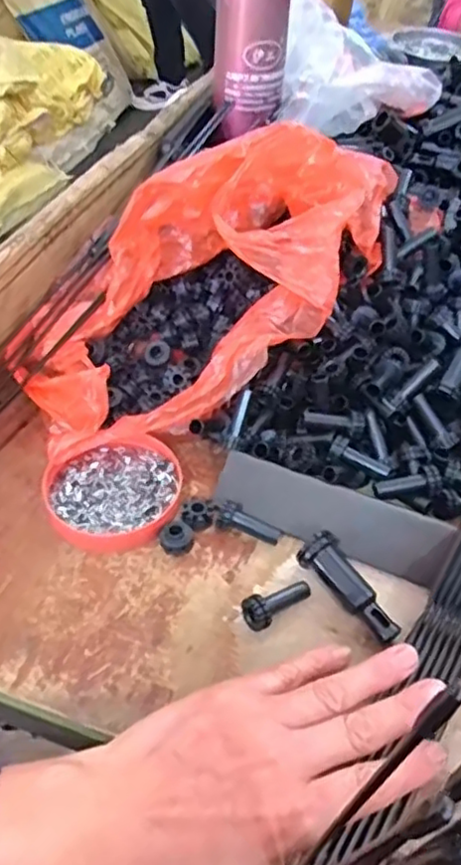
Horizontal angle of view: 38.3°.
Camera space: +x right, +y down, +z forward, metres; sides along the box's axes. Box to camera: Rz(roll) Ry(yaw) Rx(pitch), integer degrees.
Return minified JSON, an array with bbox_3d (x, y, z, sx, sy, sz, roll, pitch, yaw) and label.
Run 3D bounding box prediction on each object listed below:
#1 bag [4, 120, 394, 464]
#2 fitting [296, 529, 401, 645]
[{"bbox_3d":[-0.013,-0.108,0.453,0.296,0.137,0.166,-34,57,-30],"label":"bag"},{"bbox_3d":[0.065,0.085,0.363,0.021,0.017,0.067,-30,67,-27],"label":"fitting"}]

